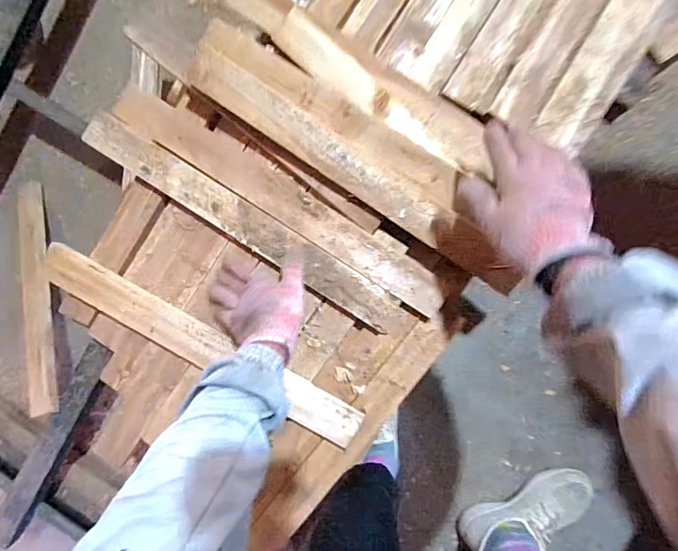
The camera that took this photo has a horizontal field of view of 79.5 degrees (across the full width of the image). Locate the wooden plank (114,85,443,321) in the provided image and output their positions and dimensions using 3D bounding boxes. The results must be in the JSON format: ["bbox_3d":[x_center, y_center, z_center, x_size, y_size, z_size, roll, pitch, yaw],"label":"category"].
[{"bbox_3d":[-0.078,-0.106,0.557,0.502,0.017,0.064,32,83,3],"label":"wooden plank"}]

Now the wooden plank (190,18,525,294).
[{"bbox_3d":[0.034,-0.158,0.530,0.493,0.034,0.104,37,94,-1],"label":"wooden plank"}]

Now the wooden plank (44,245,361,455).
[{"bbox_3d":[-0.196,0.097,0.571,0.496,0.019,0.056,29,95,2],"label":"wooden plank"}]

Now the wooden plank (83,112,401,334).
[{"bbox_3d":[-0.131,-0.073,0.555,0.485,0.015,0.048,33,91,2],"label":"wooden plank"}]

